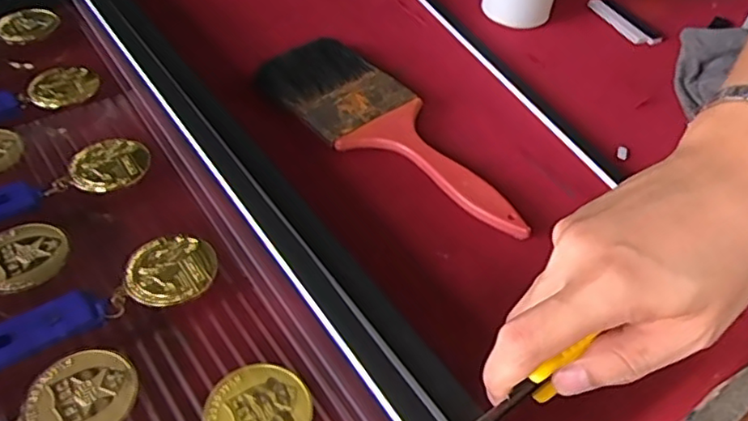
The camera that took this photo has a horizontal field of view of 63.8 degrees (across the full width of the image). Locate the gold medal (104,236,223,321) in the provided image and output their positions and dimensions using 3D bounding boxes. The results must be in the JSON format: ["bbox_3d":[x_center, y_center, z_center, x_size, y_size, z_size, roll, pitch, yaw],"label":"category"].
[{"bbox_3d":[-0.114,0.035,0.334,0.048,0.007,0.052,7,47,-2],"label":"gold medal"}]

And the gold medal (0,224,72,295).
[{"bbox_3d":[-0.196,0.025,0.332,0.048,0.005,0.046,8,48,4],"label":"gold medal"}]

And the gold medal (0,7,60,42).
[{"bbox_3d":[-0.290,-0.157,0.501,0.047,0.008,0.044,-22,51,-22],"label":"gold medal"}]

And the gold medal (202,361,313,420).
[{"bbox_3d":[-0.054,0.094,0.279,0.047,0.004,0.049,14,49,9],"label":"gold medal"}]

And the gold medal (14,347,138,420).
[{"bbox_3d":[-0.136,0.086,0.277,0.046,0.004,0.050,21,47,16],"label":"gold medal"}]

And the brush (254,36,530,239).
[{"bbox_3d":[0.014,-0.060,0.454,0.087,0.019,0.248,-33,56,-29],"label":"brush"}]

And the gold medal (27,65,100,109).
[{"bbox_3d":[-0.228,-0.092,0.442,0.047,0.005,0.041,-25,61,-20],"label":"gold medal"}]

